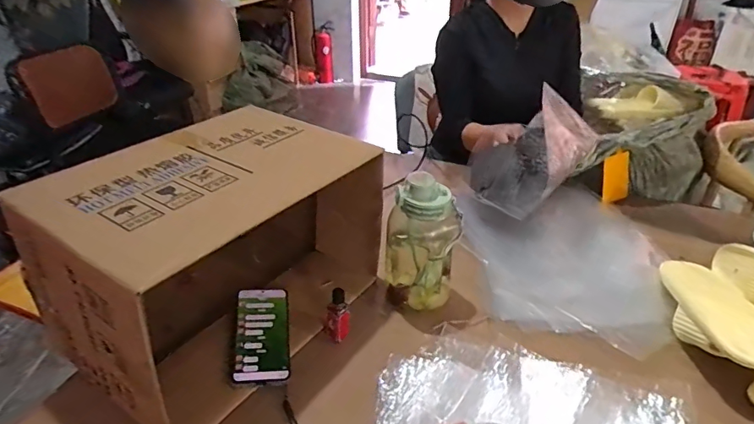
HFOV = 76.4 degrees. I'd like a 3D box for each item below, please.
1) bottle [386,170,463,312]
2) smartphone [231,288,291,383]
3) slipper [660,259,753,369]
[{"bbox_3d":[0.069,0.045,0.735,0.102,0.212,0.085,2,32,4],"label":"bottle"},{"bbox_3d":[-0.161,0.168,0.674,0.072,0.012,0.148,4,39,-15],"label":"smartphone"},{"bbox_3d":[0.494,0.143,0.699,0.104,0.056,0.241,7,32,11],"label":"slipper"}]

